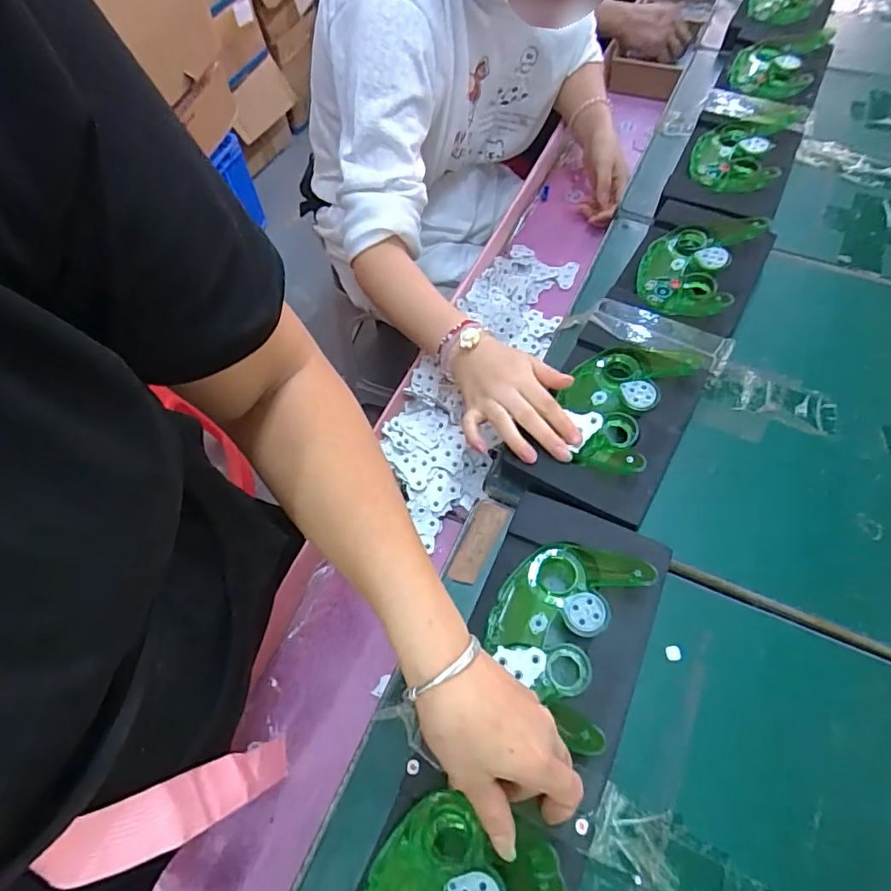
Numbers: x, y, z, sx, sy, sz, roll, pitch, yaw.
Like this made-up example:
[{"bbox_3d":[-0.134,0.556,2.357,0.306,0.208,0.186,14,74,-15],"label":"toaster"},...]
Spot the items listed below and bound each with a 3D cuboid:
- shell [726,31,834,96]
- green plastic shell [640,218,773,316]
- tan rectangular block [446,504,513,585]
[{"bbox_3d":[0.419,-0.482,0.677,0.092,0.032,0.114,31,69,17],"label":"shell"},{"bbox_3d":[0.257,-0.196,0.551,0.099,0.033,0.135,27,66,16],"label":"green plastic shell"},{"bbox_3d":[0.030,0.086,0.478,0.029,0.006,0.078,20,64,13],"label":"tan rectangular block"}]

